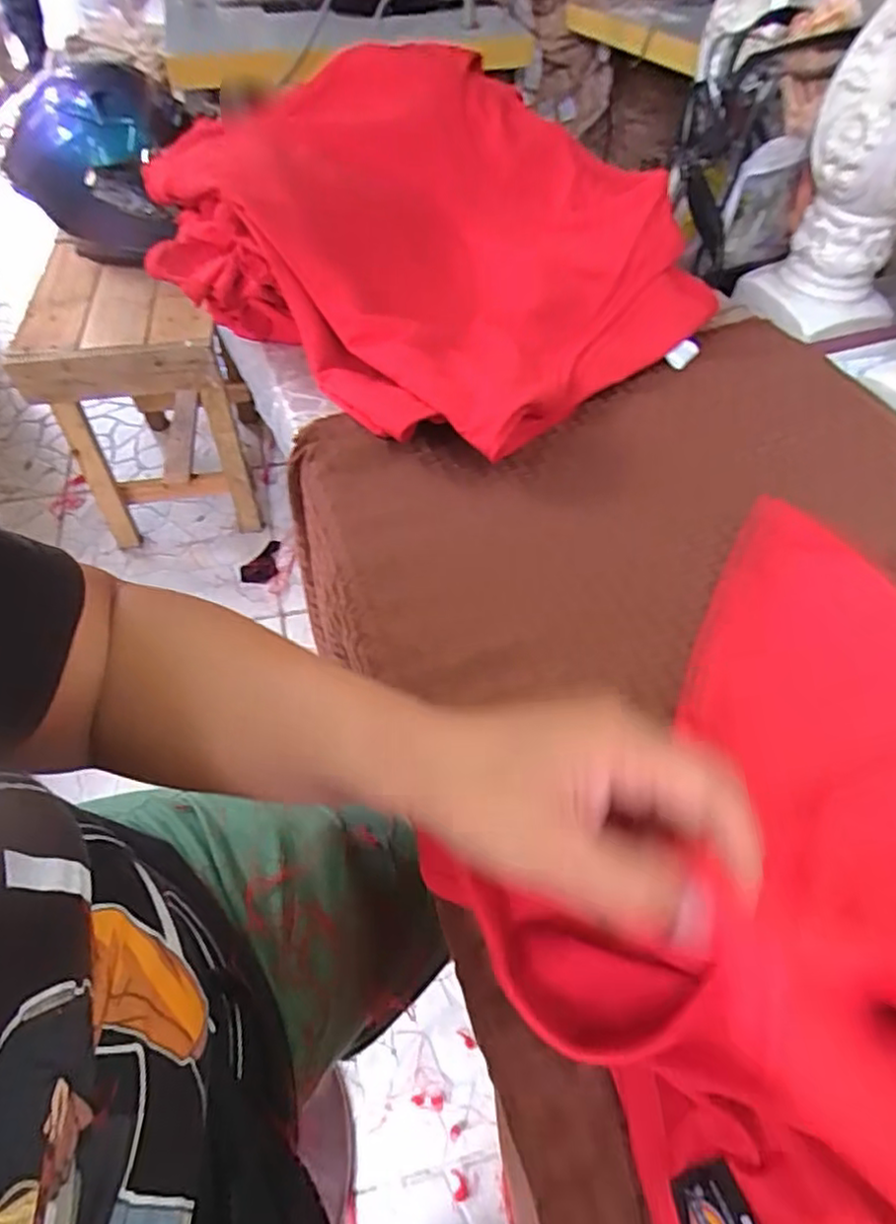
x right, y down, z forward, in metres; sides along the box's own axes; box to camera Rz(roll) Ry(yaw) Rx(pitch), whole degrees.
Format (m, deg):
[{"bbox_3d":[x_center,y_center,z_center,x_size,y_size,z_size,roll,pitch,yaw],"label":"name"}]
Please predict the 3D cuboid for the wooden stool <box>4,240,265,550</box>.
[{"bbox_3d":[-0.537,-0.414,1.232,0.275,0.422,0.388,-8,53,-9],"label":"wooden stool"}]

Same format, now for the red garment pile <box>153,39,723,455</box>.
[{"bbox_3d":[-0.027,-0.340,0.580,0.431,0.151,0.335,34,61,21],"label":"red garment pile"}]

